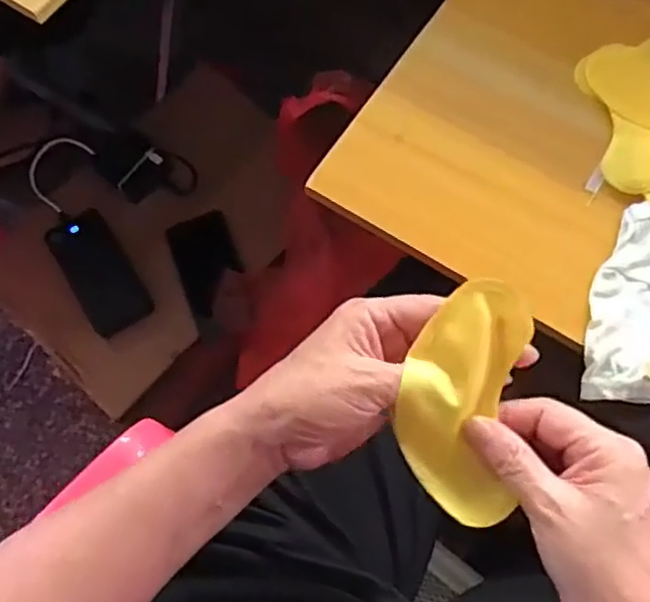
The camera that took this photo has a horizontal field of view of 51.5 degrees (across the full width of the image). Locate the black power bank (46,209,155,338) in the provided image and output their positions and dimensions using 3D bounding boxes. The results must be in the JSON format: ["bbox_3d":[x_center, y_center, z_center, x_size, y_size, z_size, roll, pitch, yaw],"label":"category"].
[{"bbox_3d":[-0.278,-0.040,0.827,0.074,0.022,0.174,-31,72,-10],"label":"black power bank"}]

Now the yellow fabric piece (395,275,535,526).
[{"bbox_3d":[0.069,0.050,0.339,0.059,0.013,0.119,8,94,4],"label":"yellow fabric piece"}]

